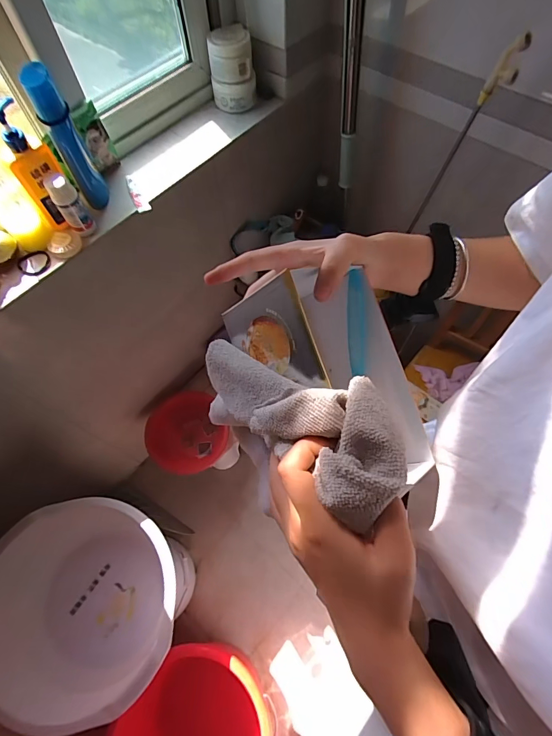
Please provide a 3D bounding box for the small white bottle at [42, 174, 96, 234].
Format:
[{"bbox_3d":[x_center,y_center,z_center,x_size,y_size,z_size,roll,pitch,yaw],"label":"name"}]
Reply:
[{"bbox_3d":[-0.356,-0.281,0.648,0.041,0.104,0.032,-35,69,-14],"label":"small white bottle"}]

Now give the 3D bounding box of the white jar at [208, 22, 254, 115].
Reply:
[{"bbox_3d":[-0.093,-0.638,0.805,0.092,0.124,0.092,-6,64,-2],"label":"white jar"}]

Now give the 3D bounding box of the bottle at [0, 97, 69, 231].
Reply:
[{"bbox_3d":[-0.395,-0.327,0.615,0.048,0.194,0.068,37,70,28],"label":"bottle"}]

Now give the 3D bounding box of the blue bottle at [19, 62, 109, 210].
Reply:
[{"bbox_3d":[-0.350,-0.382,0.640,0.048,0.206,0.058,-27,67,-11],"label":"blue bottle"}]

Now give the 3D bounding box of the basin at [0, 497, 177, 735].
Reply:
[{"bbox_3d":[-0.403,0.505,0.822,0.380,0.169,0.384,0,64,1],"label":"basin"}]

